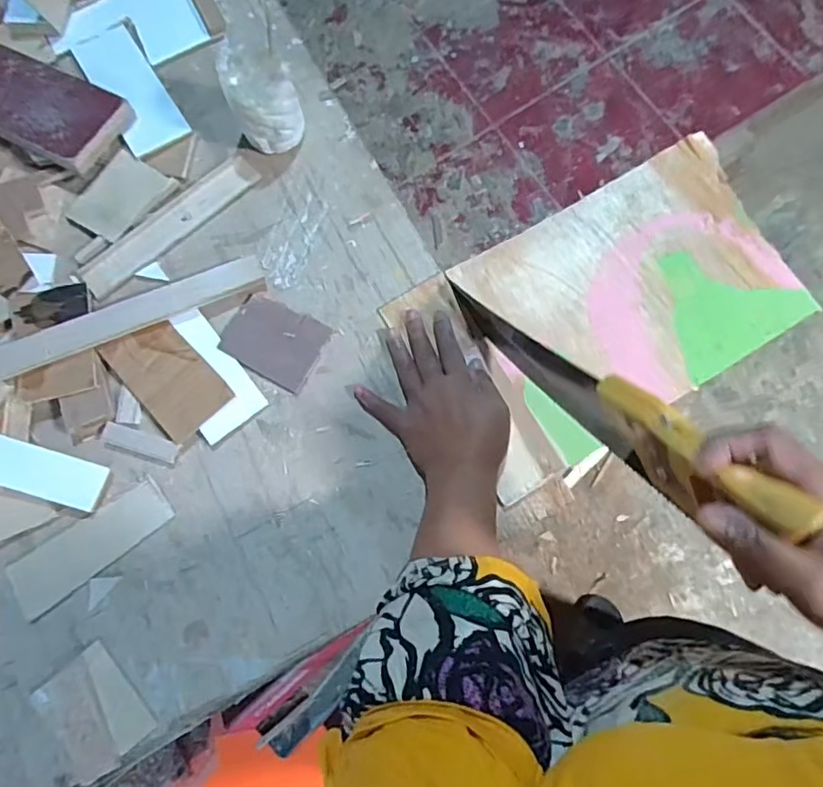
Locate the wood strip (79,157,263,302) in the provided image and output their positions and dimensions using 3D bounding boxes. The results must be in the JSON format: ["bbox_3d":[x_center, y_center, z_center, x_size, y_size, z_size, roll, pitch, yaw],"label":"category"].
[{"bbox_3d":[-0.246,-0.173,0.589,0.204,0.006,0.041,-42,78,-5],"label":"wood strip"}]

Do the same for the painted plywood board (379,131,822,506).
[{"bbox_3d":[0.185,-0.083,0.549,0.350,0.014,0.216,-30,78,-7],"label":"painted plywood board"}]

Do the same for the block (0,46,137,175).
[{"bbox_3d":[-0.393,-0.302,0.603,0.193,0.029,0.090,28,81,10],"label":"block"}]

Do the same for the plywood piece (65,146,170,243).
[{"bbox_3d":[-0.306,-0.204,0.598,0.071,0.008,0.089,34,82,11],"label":"plywood piece"}]

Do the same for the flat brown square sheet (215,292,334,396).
[{"bbox_3d":[-0.133,-0.052,0.557,0.091,0.004,0.071,27,81,10],"label":"flat brown square sheet"}]

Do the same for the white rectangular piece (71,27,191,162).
[{"bbox_3d":[-0.307,-0.333,0.623,0.064,0.009,0.170,-33,77,-3],"label":"white rectangular piece"}]

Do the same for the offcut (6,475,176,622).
[{"bbox_3d":[-0.293,0.139,0.527,0.152,0.009,0.052,-36,77,-4],"label":"offcut"}]

